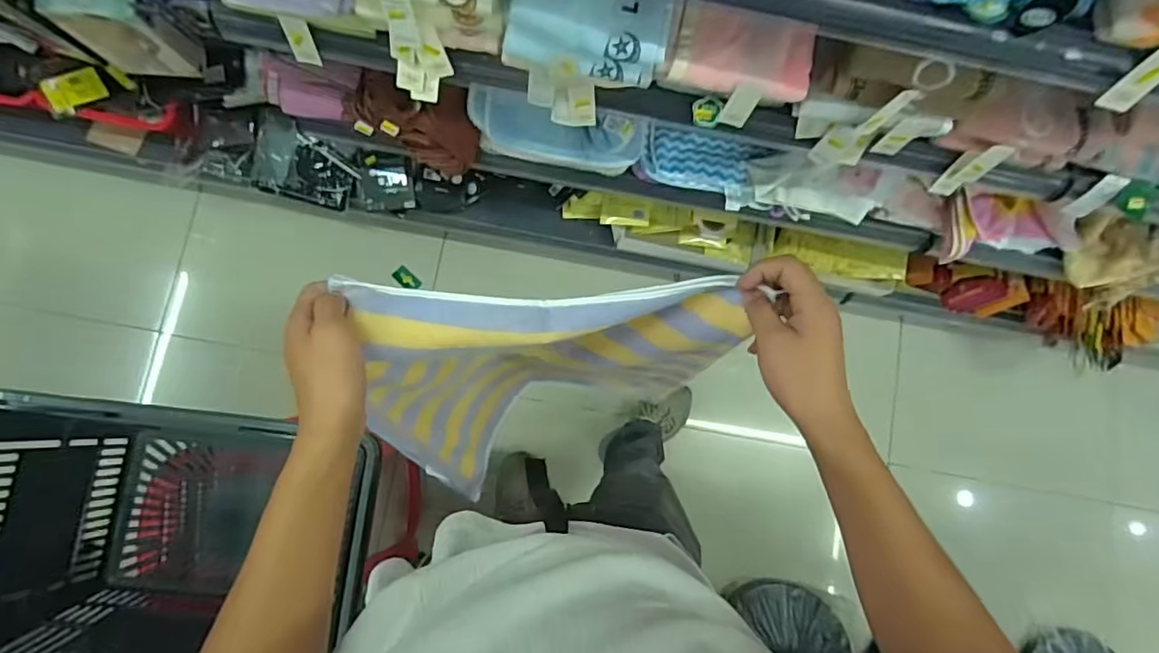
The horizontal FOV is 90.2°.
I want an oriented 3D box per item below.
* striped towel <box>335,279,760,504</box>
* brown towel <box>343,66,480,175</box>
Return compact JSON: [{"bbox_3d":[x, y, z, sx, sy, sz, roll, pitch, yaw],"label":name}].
[{"bbox_3d":[-0.033,0.061,0.580,0.309,0.273,0.176,-7,82,-6],"label":"striped towel"},{"bbox_3d":[-0.290,-0.351,1.010,0.215,0.155,0.102,0,82,-5],"label":"brown towel"}]

